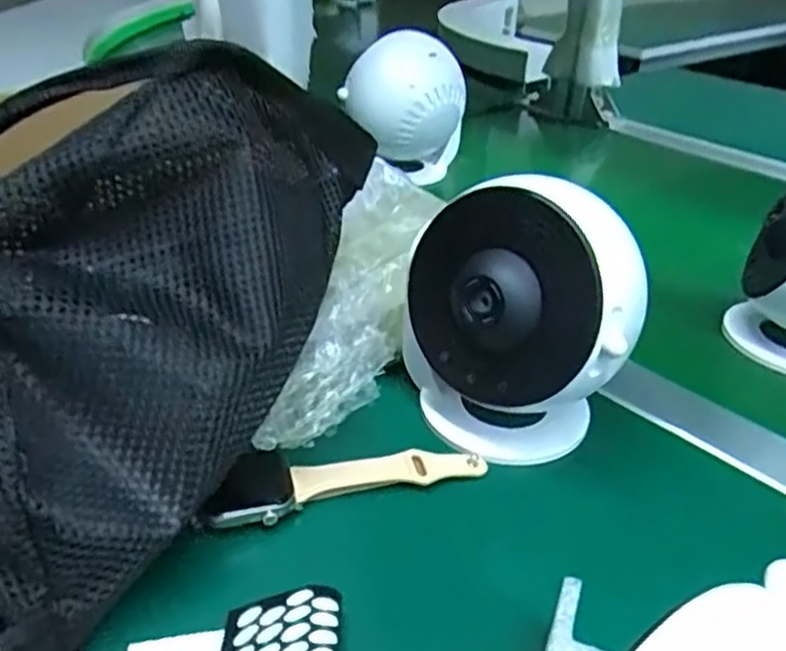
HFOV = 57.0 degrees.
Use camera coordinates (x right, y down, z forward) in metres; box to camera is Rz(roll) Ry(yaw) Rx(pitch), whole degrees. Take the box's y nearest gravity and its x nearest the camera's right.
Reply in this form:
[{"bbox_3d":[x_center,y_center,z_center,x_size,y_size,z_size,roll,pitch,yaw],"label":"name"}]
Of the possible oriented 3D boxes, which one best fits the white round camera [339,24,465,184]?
[{"bbox_3d":[0.011,-0.199,0.635,0.094,0.102,0.076,11,33,11],"label":"white round camera"}]

